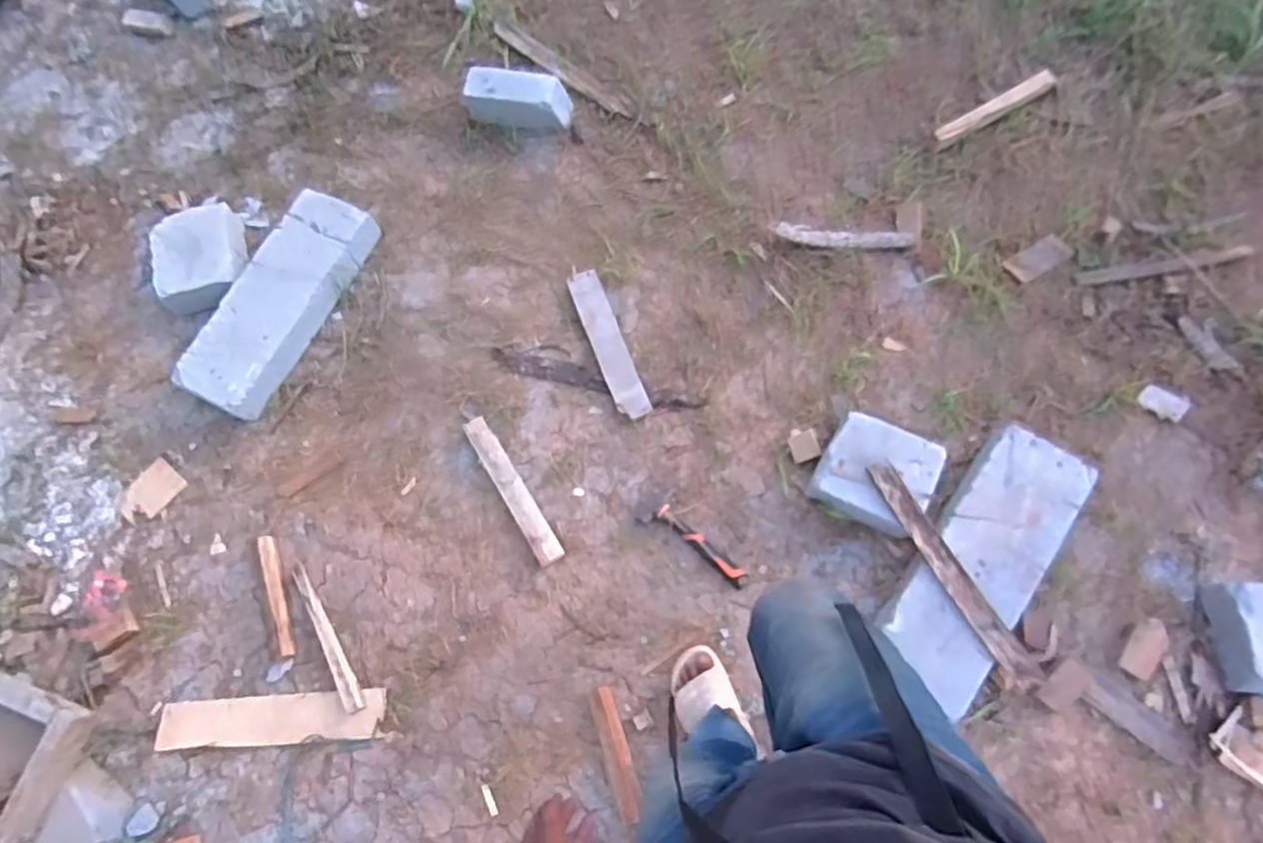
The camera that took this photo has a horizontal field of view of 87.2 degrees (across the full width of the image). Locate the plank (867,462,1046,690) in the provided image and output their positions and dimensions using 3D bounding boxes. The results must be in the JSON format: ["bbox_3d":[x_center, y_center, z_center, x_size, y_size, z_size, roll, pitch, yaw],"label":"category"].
[{"bbox_3d":[0.626,0.294,1.302,0.060,0.035,0.491,-29,71,-8],"label":"plank"}]

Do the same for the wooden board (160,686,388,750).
[{"bbox_3d":[-0.776,0.648,1.435,0.485,0.026,0.098,-4,74,-1],"label":"wooden board"}]

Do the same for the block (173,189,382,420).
[{"bbox_3d":[-0.878,-0.306,1.667,0.212,0.100,0.608,25,76,10],"label":"block"}]

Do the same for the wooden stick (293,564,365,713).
[{"bbox_3d":[-0.670,0.478,1.466,0.043,0.010,0.337,-28,76,-8],"label":"wooden stick"}]

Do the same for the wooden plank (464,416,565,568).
[{"bbox_3d":[-0.272,0.153,1.508,0.062,0.040,0.387,-32,74,-6],"label":"wooden plank"}]

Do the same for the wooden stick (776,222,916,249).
[{"bbox_3d":[0.528,-0.459,1.643,0.332,0.065,0.039,3,73,4],"label":"wooden stick"}]

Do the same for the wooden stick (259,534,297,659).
[{"bbox_3d":[-0.795,0.391,1.494,0.038,0.024,0.271,-20,73,-3],"label":"wooden stick"}]

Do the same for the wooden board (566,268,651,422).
[{"bbox_3d":[-0.056,-0.190,1.621,0.081,0.028,0.394,-21,73,-3],"label":"wooden board"}]

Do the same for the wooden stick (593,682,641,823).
[{"bbox_3d":[-0.029,0.681,1.361,0.053,0.026,0.259,-18,73,-2],"label":"wooden stick"}]

